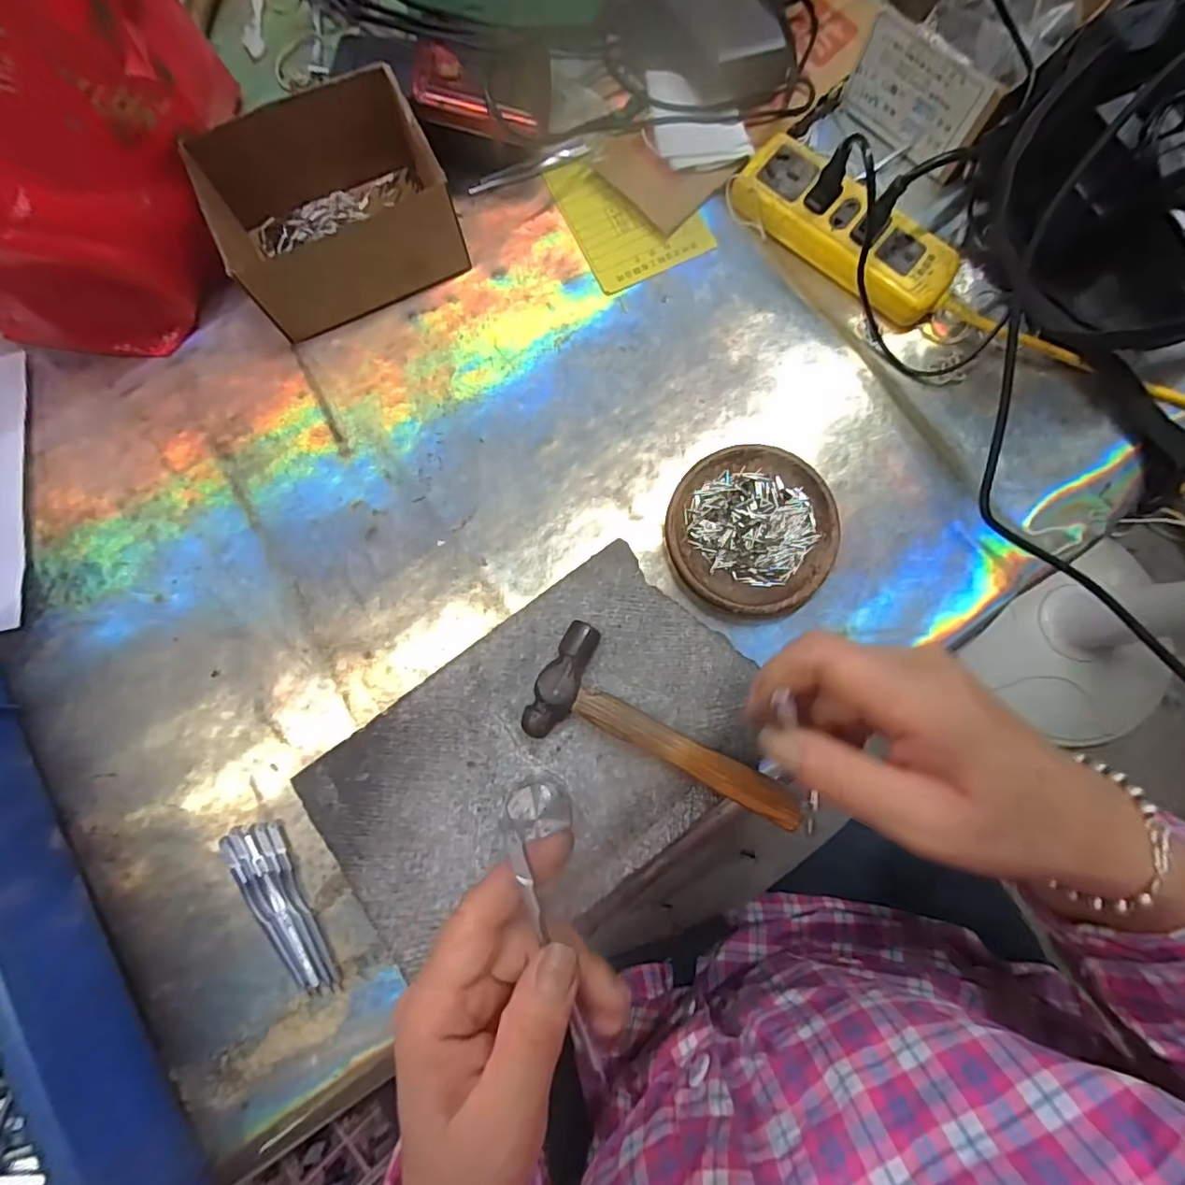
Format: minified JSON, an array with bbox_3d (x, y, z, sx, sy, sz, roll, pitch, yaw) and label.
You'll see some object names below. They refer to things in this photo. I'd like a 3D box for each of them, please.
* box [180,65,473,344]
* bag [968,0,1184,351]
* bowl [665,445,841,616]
[{"bbox_3d":[-0.184,-0.276,0.388,0.146,0.074,0.117,-25,81,-4],"label":"box"},{"bbox_3d":[0.389,-0.292,0.371,0.197,0.122,0.197,38,83,6],"label":"bag"},{"bbox_3d":[0.108,-0.042,0.371,0.109,0.018,0.112,0,80,0],"label":"bowl"}]

